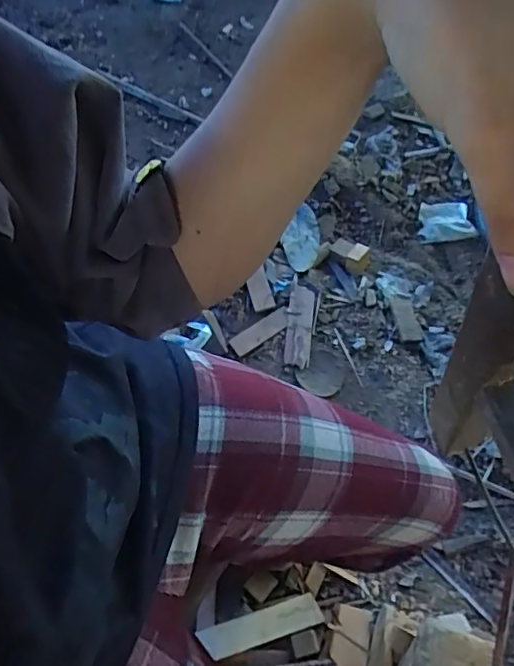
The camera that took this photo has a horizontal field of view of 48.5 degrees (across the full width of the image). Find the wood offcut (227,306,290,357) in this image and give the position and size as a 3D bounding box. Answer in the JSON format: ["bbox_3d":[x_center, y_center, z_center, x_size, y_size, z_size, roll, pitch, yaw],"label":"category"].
[{"bbox_3d":[0.009,-0.002,1.153,0.133,0.010,0.042,-31,71,-11],"label":"wood offcut"}]

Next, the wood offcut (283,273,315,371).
[{"bbox_3d":[0.088,-0.024,1.166,0.052,0.021,0.190,6,68,4],"label":"wood offcut"}]

